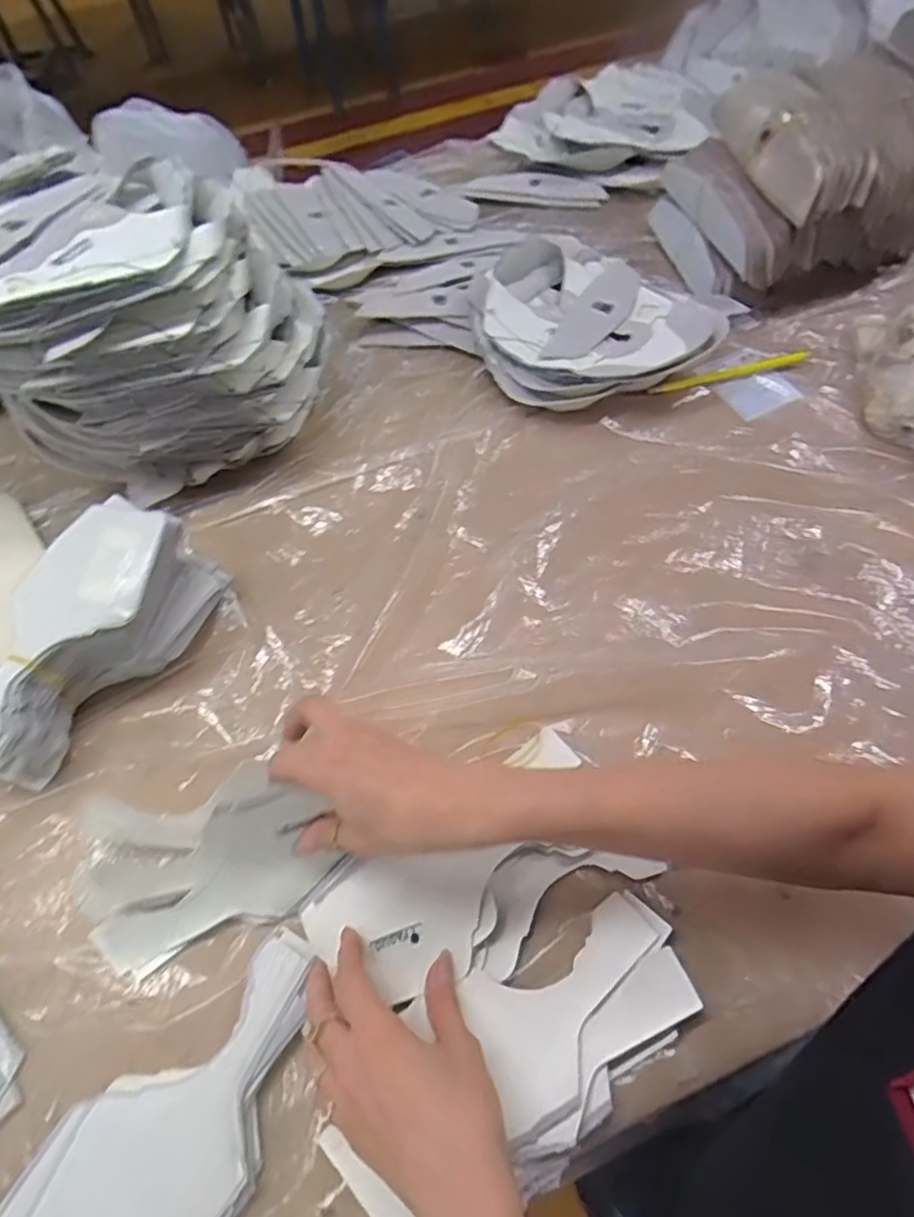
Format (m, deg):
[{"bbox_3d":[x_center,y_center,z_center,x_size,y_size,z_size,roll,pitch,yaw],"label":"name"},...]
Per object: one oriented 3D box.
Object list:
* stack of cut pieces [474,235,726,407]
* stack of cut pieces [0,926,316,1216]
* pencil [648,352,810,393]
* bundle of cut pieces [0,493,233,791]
[{"bbox_3d":[0.140,-0.305,0.675,0.224,0.052,0.237,-7,61,-1],"label":"stack of cut pieces"},{"bbox_3d":[-0.157,0.300,0.366,0.210,0.020,0.101,-41,66,-18],"label":"stack of cut pieces"},{"bbox_3d":[0.280,-0.241,0.660,0.165,0.009,0.014,-11,61,-3],"label":"pencil"},{"bbox_3d":[-0.282,0.022,0.486,0.085,0.096,0.207,29,66,18],"label":"bundle of cut pieces"}]

